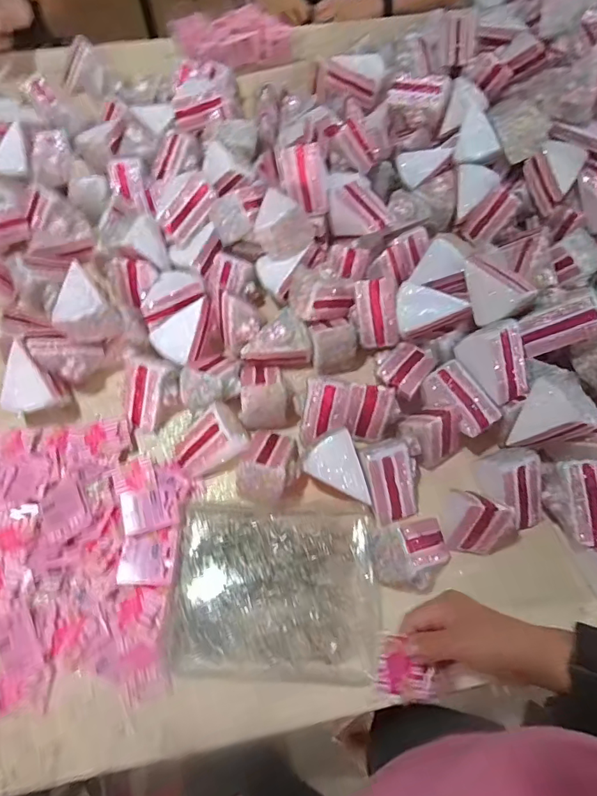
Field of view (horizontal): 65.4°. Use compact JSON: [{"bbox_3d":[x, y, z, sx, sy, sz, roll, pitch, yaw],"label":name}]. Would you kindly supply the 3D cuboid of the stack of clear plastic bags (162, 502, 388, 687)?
[{"bbox_3d":[-0.024,0.209,0.516,0.222,0.013,0.167,3,65,0],"label":"stack of clear plastic bags"}]

